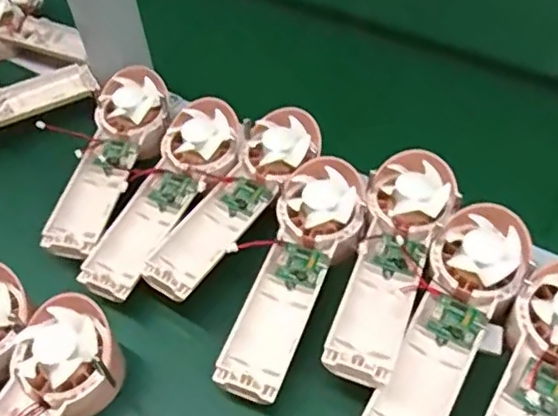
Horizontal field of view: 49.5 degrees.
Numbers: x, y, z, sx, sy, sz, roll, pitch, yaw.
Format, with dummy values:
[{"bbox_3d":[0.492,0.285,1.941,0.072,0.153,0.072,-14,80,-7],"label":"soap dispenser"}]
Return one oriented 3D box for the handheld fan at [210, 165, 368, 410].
[{"bbox_3d":[0.015,0.043,0.407,0.064,0.034,0.172,12,53,12],"label":"handheld fan"}]

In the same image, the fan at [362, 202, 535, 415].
[{"bbox_3d":[0.107,0.073,0.375,0.057,0.032,0.174,23,56,19],"label":"fan"}]

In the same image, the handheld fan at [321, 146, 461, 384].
[{"bbox_3d":[0.076,0.034,0.402,0.054,0.025,0.172,15,54,14],"label":"handheld fan"}]

